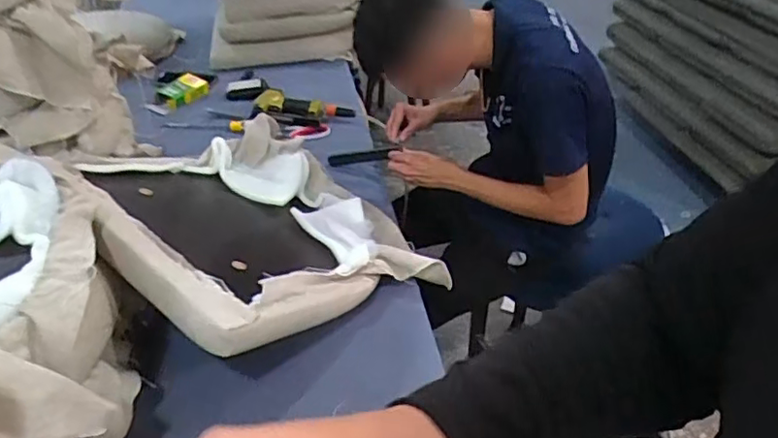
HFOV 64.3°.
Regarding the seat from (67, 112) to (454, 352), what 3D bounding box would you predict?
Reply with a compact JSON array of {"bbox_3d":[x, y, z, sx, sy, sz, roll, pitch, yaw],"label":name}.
[{"bbox_3d":[-0.213,-0.005,1.007,0.474,0.120,0.497,34,26,31],"label":"seat"}]

